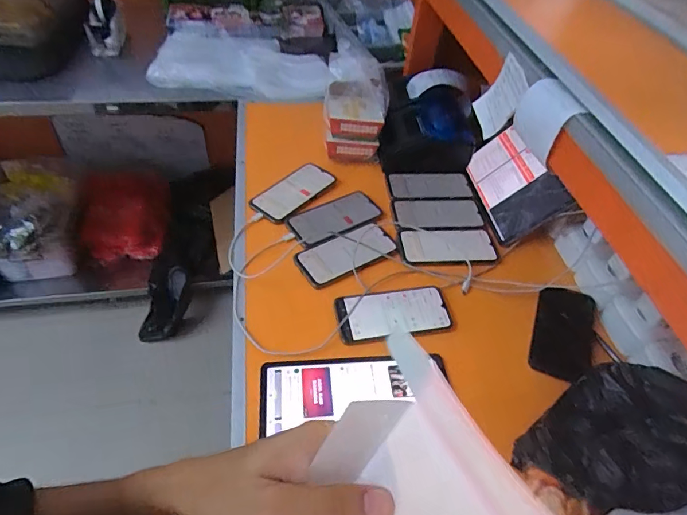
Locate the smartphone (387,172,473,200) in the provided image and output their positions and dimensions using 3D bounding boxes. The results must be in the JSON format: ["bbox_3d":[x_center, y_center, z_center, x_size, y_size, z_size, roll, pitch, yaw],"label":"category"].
[{"bbox_3d":[0.174,-0.143,0.878,0.166,0.010,0.077,-2,49,-8],"label":"smartphone"}]

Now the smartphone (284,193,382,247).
[{"bbox_3d":[-0.017,-0.075,0.790,0.169,0.007,0.083,-23,55,-25],"label":"smartphone"}]

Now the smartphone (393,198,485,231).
[{"bbox_3d":[0.178,-0.082,0.823,0.164,0.012,0.085,0,48,-7],"label":"smartphone"}]

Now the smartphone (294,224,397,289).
[{"bbox_3d":[0.006,-0.006,0.737,0.166,0.007,0.078,-24,60,-18],"label":"smartphone"}]

